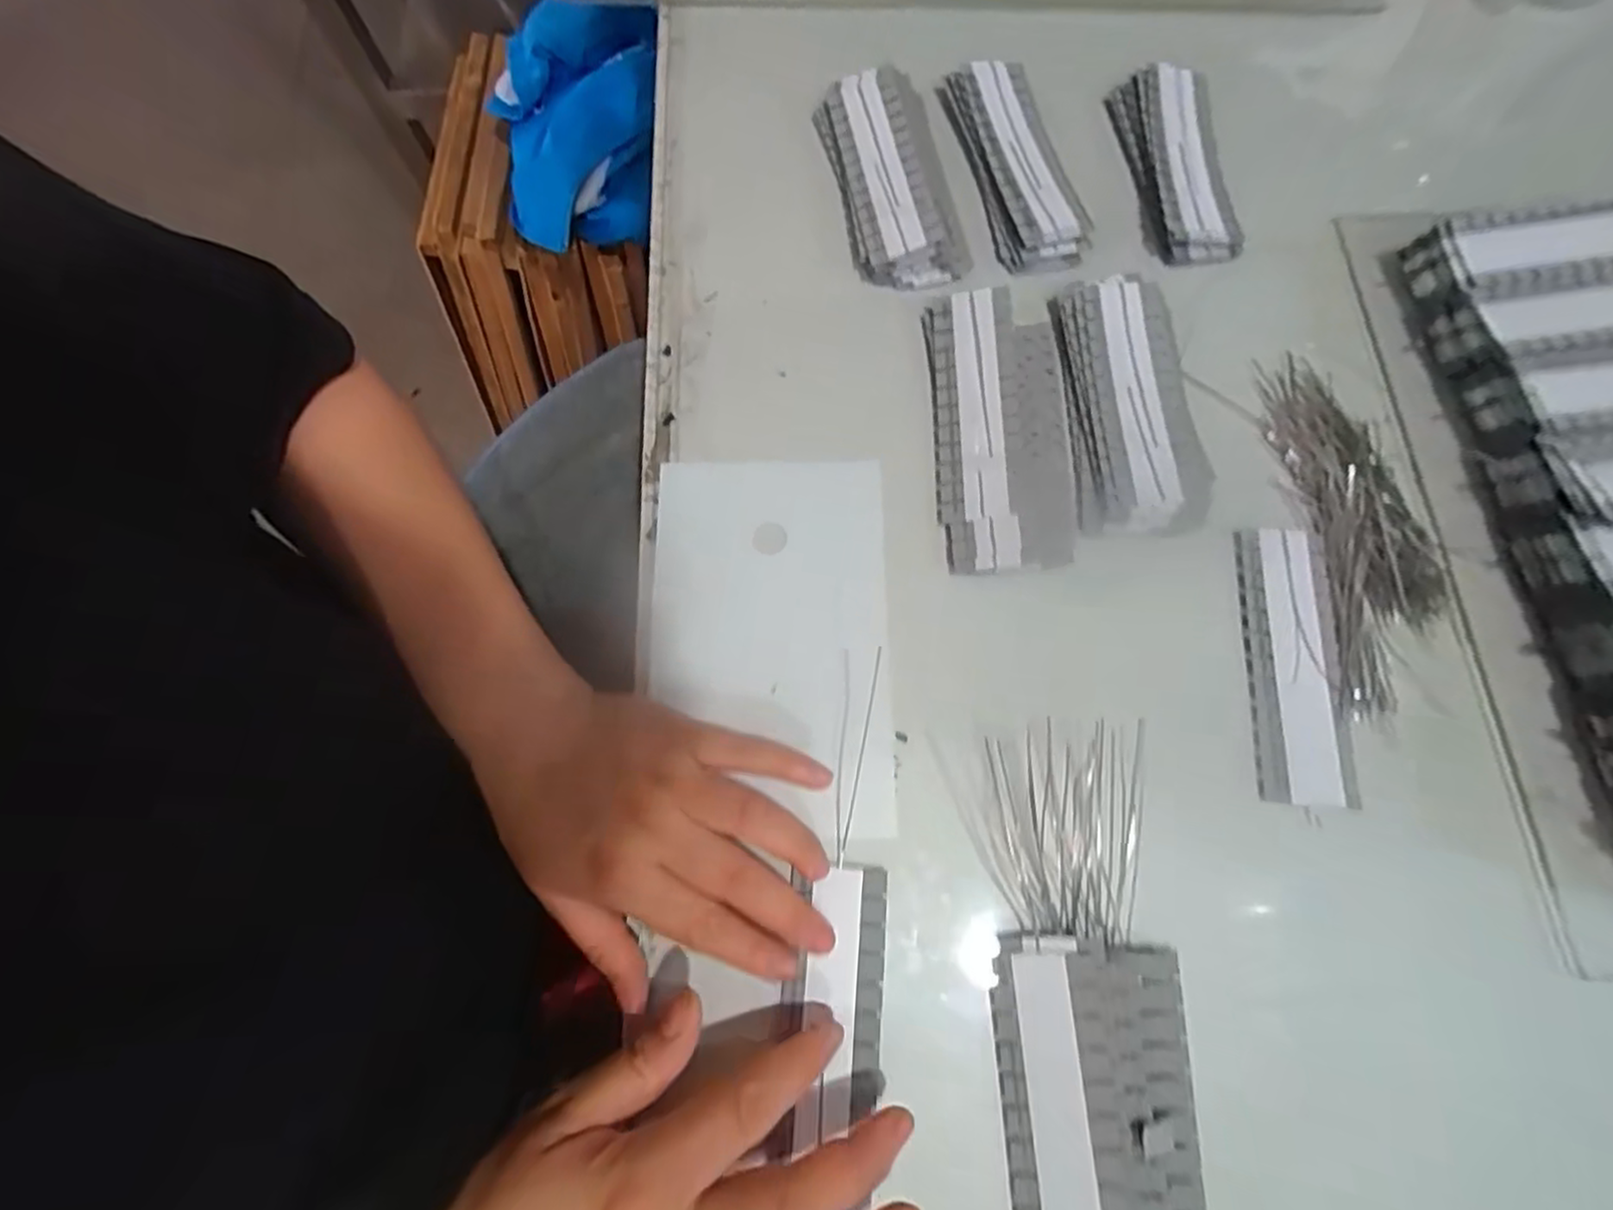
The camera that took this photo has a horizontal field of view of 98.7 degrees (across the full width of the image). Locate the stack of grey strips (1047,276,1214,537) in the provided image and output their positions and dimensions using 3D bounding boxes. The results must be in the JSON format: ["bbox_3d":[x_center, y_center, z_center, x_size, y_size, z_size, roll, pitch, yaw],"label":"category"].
[{"bbox_3d":[0.161,-0.101,0.345,0.056,0.015,0.135,-2,73,1],"label":"stack of grey strips"}]

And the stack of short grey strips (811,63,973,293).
[{"bbox_3d":[0.050,-0.240,0.386,0.064,0.024,0.136,-13,73,-2],"label":"stack of short grey strips"}]

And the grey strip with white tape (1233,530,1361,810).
[{"bbox_3d":[0.218,0.026,0.312,0.037,0.010,0.123,3,73,3],"label":"grey strip with white tape"}]

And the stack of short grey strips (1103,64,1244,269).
[{"bbox_3d":[0.211,-0.249,0.389,0.047,0.021,0.126,-9,73,-1],"label":"stack of short grey strips"}]

